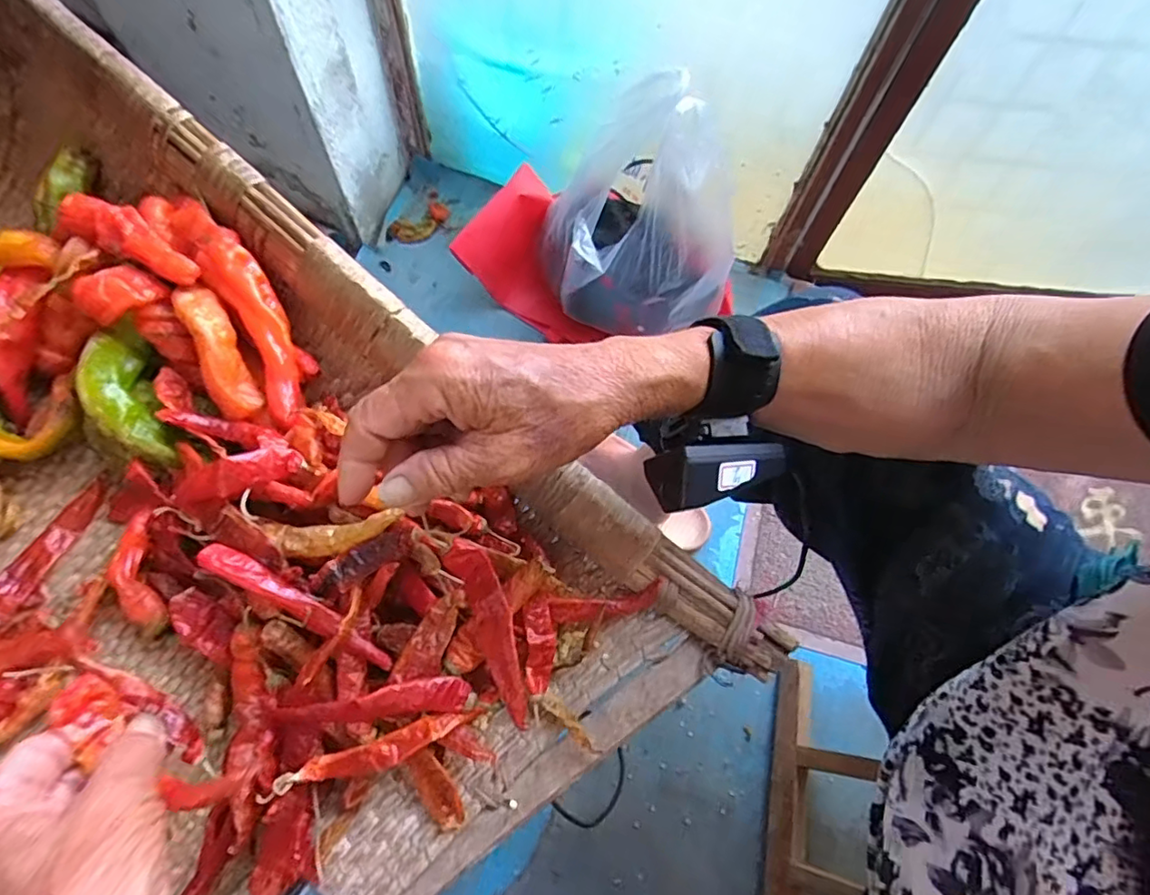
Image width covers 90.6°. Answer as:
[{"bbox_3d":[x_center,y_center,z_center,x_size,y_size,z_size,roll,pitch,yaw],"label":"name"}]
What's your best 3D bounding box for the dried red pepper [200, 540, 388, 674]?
[{"bbox_3d":[-0.140,0.081,0.290,0.108,0.020,0.013,34,68,-4],"label":"dried red pepper"}]

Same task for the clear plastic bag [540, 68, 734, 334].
[{"bbox_3d":[0.068,-0.272,0.706,0.250,0.296,0.180,29,68,9],"label":"clear plastic bag"}]

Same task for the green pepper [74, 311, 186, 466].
[{"bbox_3d":[-0.265,-0.032,0.336,0.032,0.027,0.093,-23,70,-13],"label":"green pepper"}]

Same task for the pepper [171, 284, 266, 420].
[{"bbox_3d":[-0.210,-0.057,0.334,0.022,0.023,0.081,-22,97,-12],"label":"pepper"}]

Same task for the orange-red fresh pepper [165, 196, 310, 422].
[{"bbox_3d":[-0.201,-0.088,0.345,0.035,0.025,0.157,-29,88,-15],"label":"orange-red fresh pepper"}]

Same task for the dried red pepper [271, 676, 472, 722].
[{"bbox_3d":[-0.101,0.129,0.289,0.091,0.023,0.016,-3,67,-4],"label":"dried red pepper"}]

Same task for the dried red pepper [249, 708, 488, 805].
[{"bbox_3d":[-0.099,0.153,0.283,0.102,0.017,0.015,-16,68,-10],"label":"dried red pepper"}]

